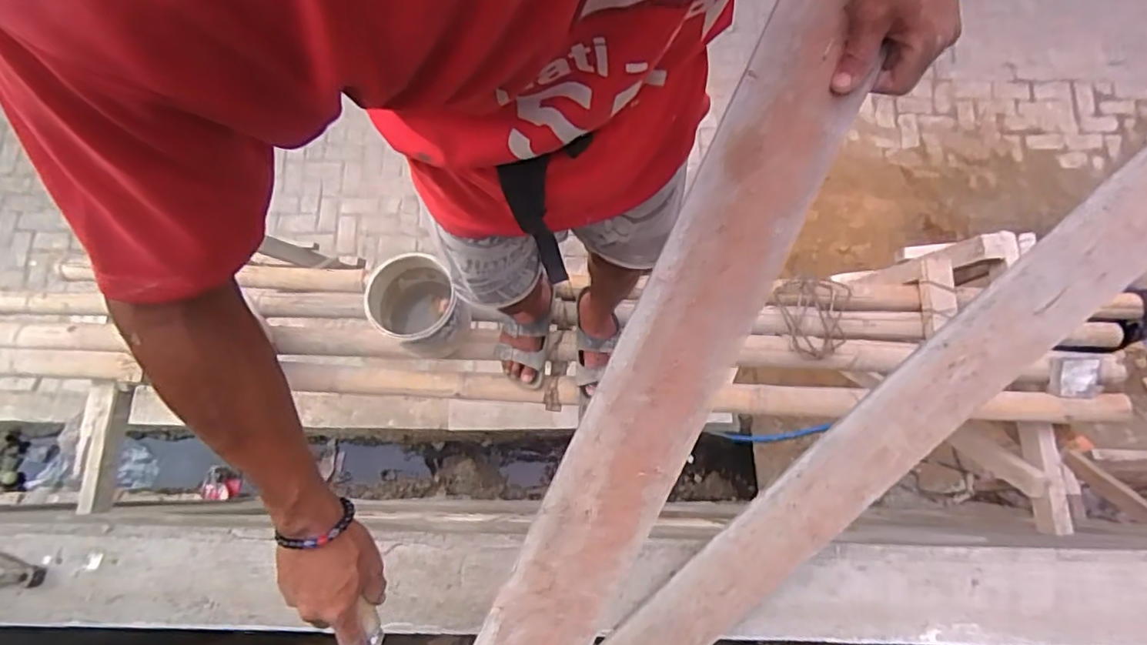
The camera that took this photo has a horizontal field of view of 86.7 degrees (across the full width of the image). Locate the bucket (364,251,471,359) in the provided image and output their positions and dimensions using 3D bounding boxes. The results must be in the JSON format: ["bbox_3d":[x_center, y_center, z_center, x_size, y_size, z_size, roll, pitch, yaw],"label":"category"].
[{"bbox_3d":[-0.317,-0.028,1.274,0.166,0.207,0.178,0,74,1],"label":"bucket"}]

